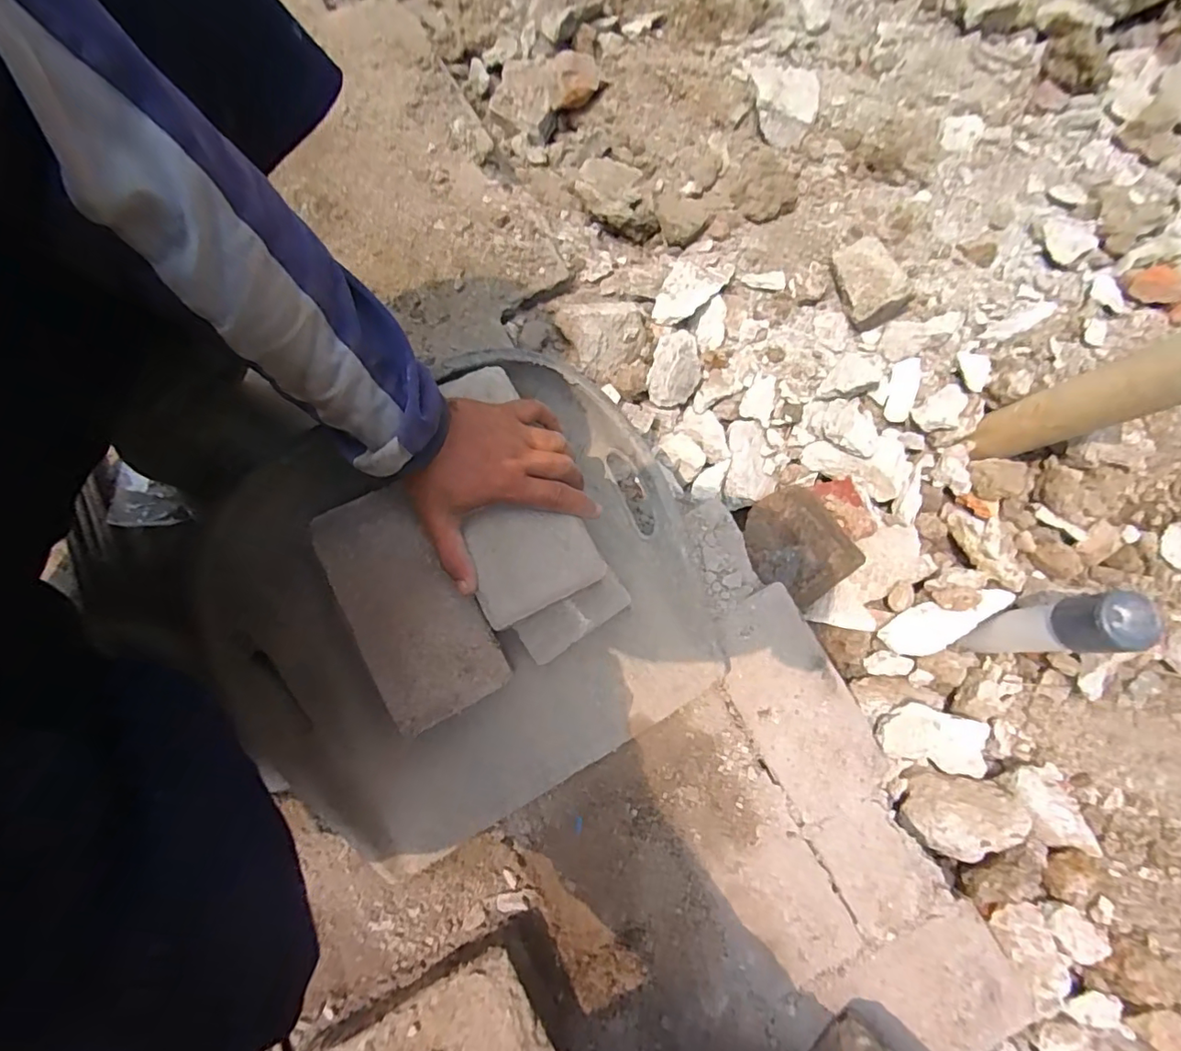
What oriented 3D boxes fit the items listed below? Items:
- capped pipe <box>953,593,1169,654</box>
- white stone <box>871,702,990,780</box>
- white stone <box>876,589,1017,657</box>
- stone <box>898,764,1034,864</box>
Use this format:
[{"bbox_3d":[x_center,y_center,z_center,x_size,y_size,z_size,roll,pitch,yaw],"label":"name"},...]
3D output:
[{"bbox_3d":[0.479,0.108,0.583,0.059,0.206,0.053,4,77,2],"label":"capped pipe"},{"bbox_3d":[0.381,0.240,0.629,0.135,0.032,0.063,18,78,-8],"label":"white stone"},{"bbox_3d":[0.426,0.116,0.663,0.144,0.026,0.056,-28,77,22],"label":"white stone"},{"bbox_3d":[0.396,0.312,0.591,0.108,0.054,0.079,10,78,4],"label":"stone"}]

